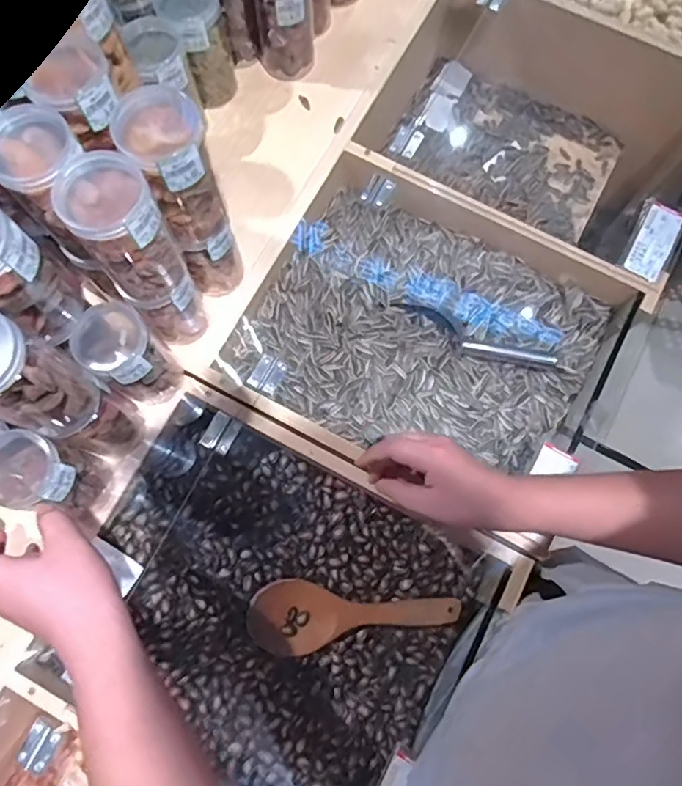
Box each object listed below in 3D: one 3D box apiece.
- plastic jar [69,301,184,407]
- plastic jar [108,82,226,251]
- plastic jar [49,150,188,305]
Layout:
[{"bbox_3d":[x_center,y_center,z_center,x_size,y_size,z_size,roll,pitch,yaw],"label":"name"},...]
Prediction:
[{"bbox_3d":[-0.203,-0.032,0.553,0.061,0.126,0.062,0,75,0],"label":"plastic jar"},{"bbox_3d":[-0.133,-0.180,0.469,0.060,0.135,0.066,0,75,0],"label":"plastic jar"},{"bbox_3d":[-0.169,-0.123,0.460,0.061,0.134,0.059,0,75,0],"label":"plastic jar"}]

